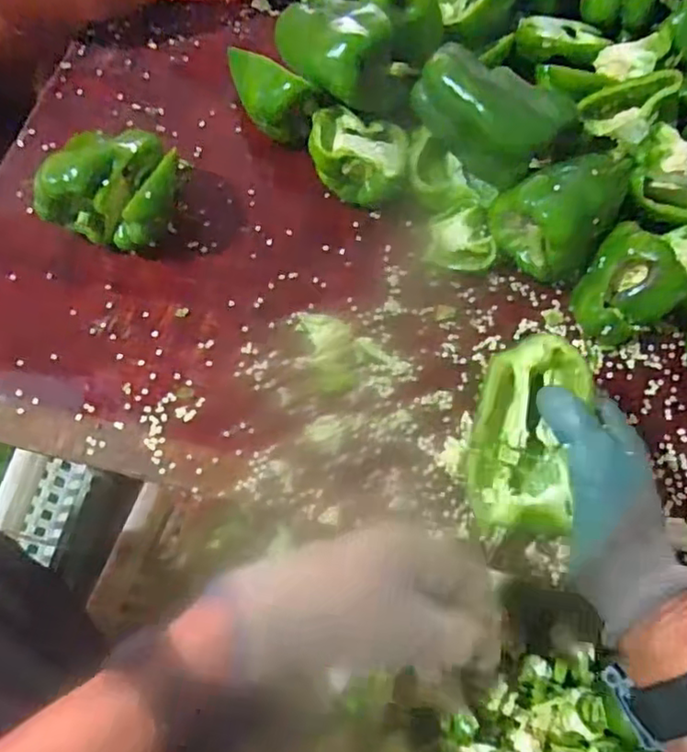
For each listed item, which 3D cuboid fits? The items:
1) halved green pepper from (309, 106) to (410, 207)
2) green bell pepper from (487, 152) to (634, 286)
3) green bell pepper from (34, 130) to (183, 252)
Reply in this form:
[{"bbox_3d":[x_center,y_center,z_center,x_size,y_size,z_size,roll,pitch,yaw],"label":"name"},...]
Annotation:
[{"bbox_3d":[0.013,-0.181,0.512,0.077,0.057,0.089,6,68,2],"label":"halved green pepper"},{"bbox_3d":[0.170,-0.124,0.474,0.091,0.060,0.076,-25,70,-10],"label":"green bell pepper"},{"bbox_3d":[-0.171,-0.147,0.486,0.085,0.076,0.101,24,70,9],"label":"green bell pepper"}]

